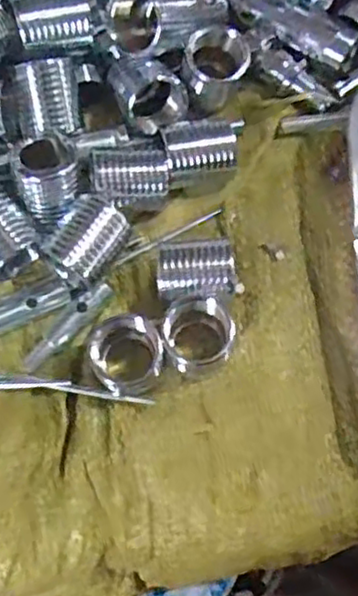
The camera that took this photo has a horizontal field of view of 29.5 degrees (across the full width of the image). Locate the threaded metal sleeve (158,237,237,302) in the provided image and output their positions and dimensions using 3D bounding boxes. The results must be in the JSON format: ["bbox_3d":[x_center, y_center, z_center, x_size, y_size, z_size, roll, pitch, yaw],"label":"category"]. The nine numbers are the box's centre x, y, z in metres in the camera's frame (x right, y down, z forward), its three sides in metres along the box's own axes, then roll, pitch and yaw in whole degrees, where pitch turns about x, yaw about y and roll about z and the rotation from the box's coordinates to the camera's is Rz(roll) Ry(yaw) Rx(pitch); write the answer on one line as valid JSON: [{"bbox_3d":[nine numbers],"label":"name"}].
[{"bbox_3d":[0.008,-0.010,0.294,0.033,0.024,0.022,-8,73,-1],"label":"threaded metal sleeve"}]

